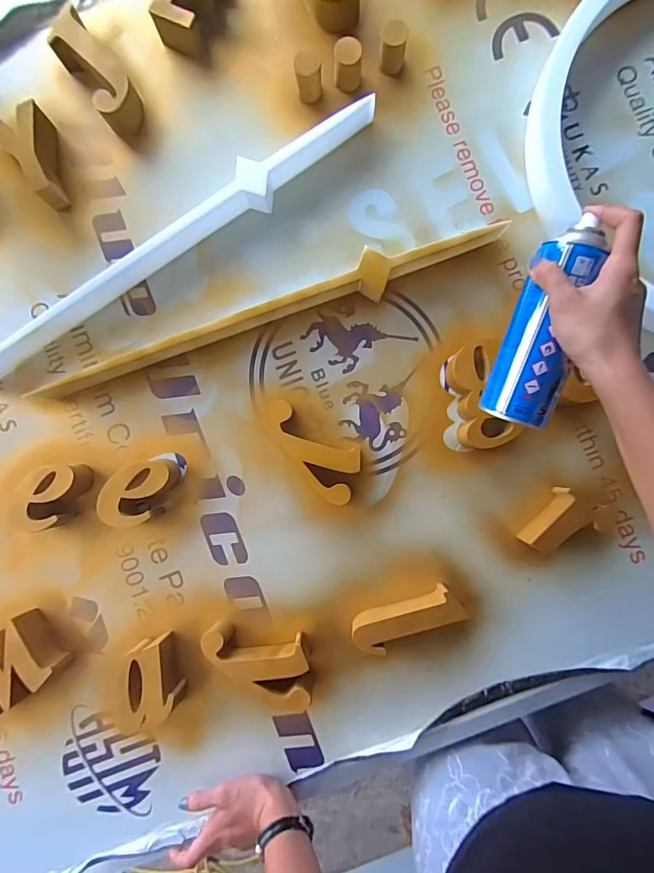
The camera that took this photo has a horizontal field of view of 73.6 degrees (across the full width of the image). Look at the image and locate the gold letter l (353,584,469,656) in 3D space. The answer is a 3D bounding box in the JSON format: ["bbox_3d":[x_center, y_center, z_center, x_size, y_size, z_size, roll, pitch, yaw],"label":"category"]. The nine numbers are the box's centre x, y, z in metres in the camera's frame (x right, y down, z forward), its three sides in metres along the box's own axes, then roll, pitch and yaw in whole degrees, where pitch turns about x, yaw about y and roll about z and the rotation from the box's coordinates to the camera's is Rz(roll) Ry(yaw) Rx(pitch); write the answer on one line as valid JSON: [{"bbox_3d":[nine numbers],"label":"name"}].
[{"bbox_3d":[0.089,0.204,0.498,0.122,0.039,0.044,-19,85,0],"label":"gold letter l"}]

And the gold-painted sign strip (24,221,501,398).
[{"bbox_3d":[-0.073,-0.154,0.519,0.575,0.047,0.053,-17,85,0],"label":"gold-painted sign strip"}]

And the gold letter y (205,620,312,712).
[{"bbox_3d":[-0.078,0.258,0.502,0.129,0.052,0.072,7,86,2],"label":"gold letter y"}]

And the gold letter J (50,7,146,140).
[{"bbox_3d":[-0.282,-0.447,0.543,0.057,0.051,0.142,-37,86,-2],"label":"gold letter J"}]

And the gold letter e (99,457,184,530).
[{"bbox_3d":[-0.221,0.062,0.517,0.063,0.043,0.097,29,87,3],"label":"gold letter e"}]

